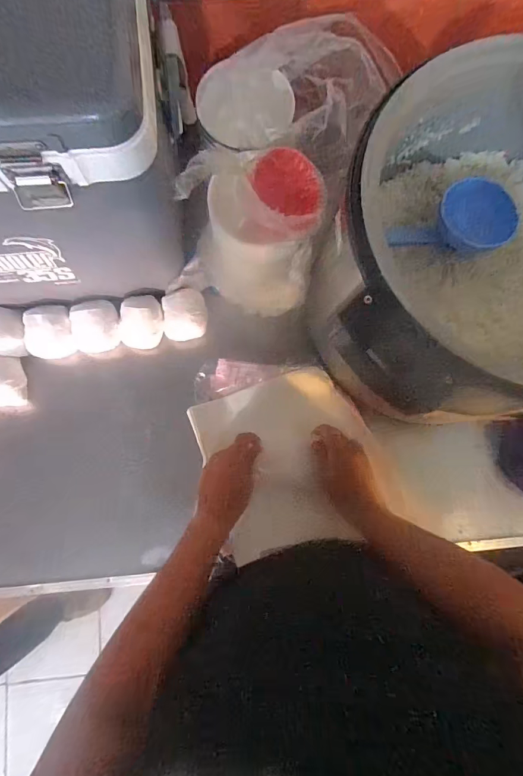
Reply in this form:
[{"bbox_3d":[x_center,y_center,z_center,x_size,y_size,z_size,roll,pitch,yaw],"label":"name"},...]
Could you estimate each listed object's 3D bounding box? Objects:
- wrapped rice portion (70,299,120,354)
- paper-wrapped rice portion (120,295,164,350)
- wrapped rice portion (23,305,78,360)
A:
[{"bbox_3d":[-0.264,-0.100,0.621,0.073,0.057,0.074,4,80,-2],"label":"wrapped rice portion"},{"bbox_3d":[-0.191,-0.109,0.619,0.065,0.061,0.079,6,80,-1],"label":"paper-wrapped rice portion"},{"bbox_3d":[-0.333,-0.087,0.616,0.062,0.055,0.073,2,80,-2],"label":"wrapped rice portion"}]

